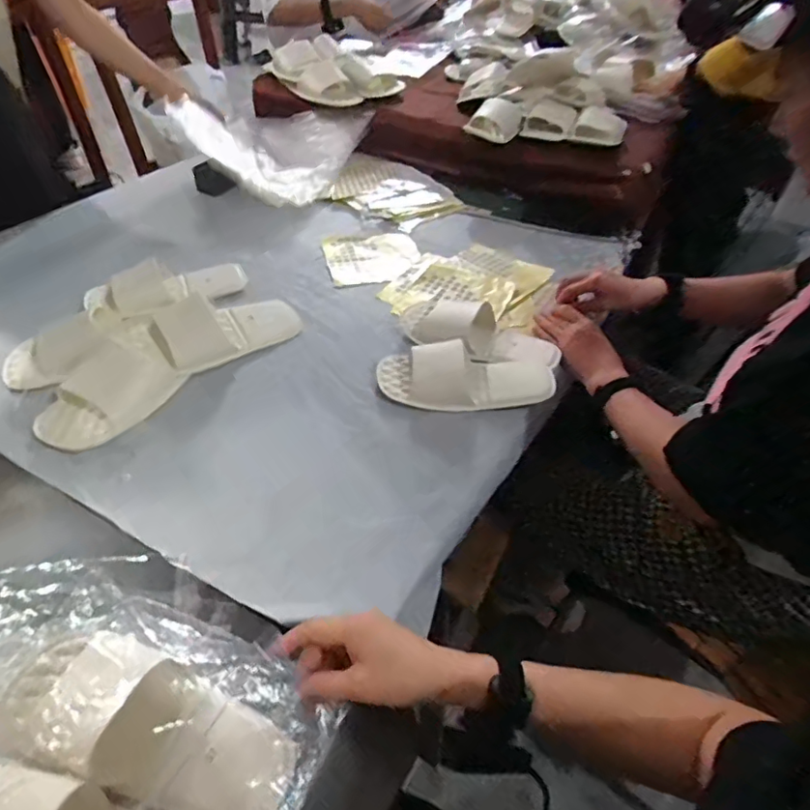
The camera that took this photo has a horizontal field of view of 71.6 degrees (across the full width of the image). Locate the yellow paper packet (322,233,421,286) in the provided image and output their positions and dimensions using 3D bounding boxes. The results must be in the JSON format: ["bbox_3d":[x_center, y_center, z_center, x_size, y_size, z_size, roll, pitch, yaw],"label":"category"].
[{"bbox_3d":[-0.057,-0.265,1.012,0.166,0.019,0.145,-8,46,-11],"label":"yellow paper packet"}]

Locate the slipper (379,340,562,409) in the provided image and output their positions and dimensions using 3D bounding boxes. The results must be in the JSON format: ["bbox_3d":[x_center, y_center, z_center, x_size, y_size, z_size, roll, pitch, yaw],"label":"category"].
[{"bbox_3d":[0.084,-0.042,0.763,0.239,0.050,0.097,2,44,-2],"label":"slipper"}]

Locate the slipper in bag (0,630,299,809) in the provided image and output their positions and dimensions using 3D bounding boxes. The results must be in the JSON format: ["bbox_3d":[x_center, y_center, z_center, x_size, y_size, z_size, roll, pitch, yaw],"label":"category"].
[{"bbox_3d":[-0.205,0.248,0.443,0.240,0.057,0.091,14,45,11],"label":"slipper in bag"}]

